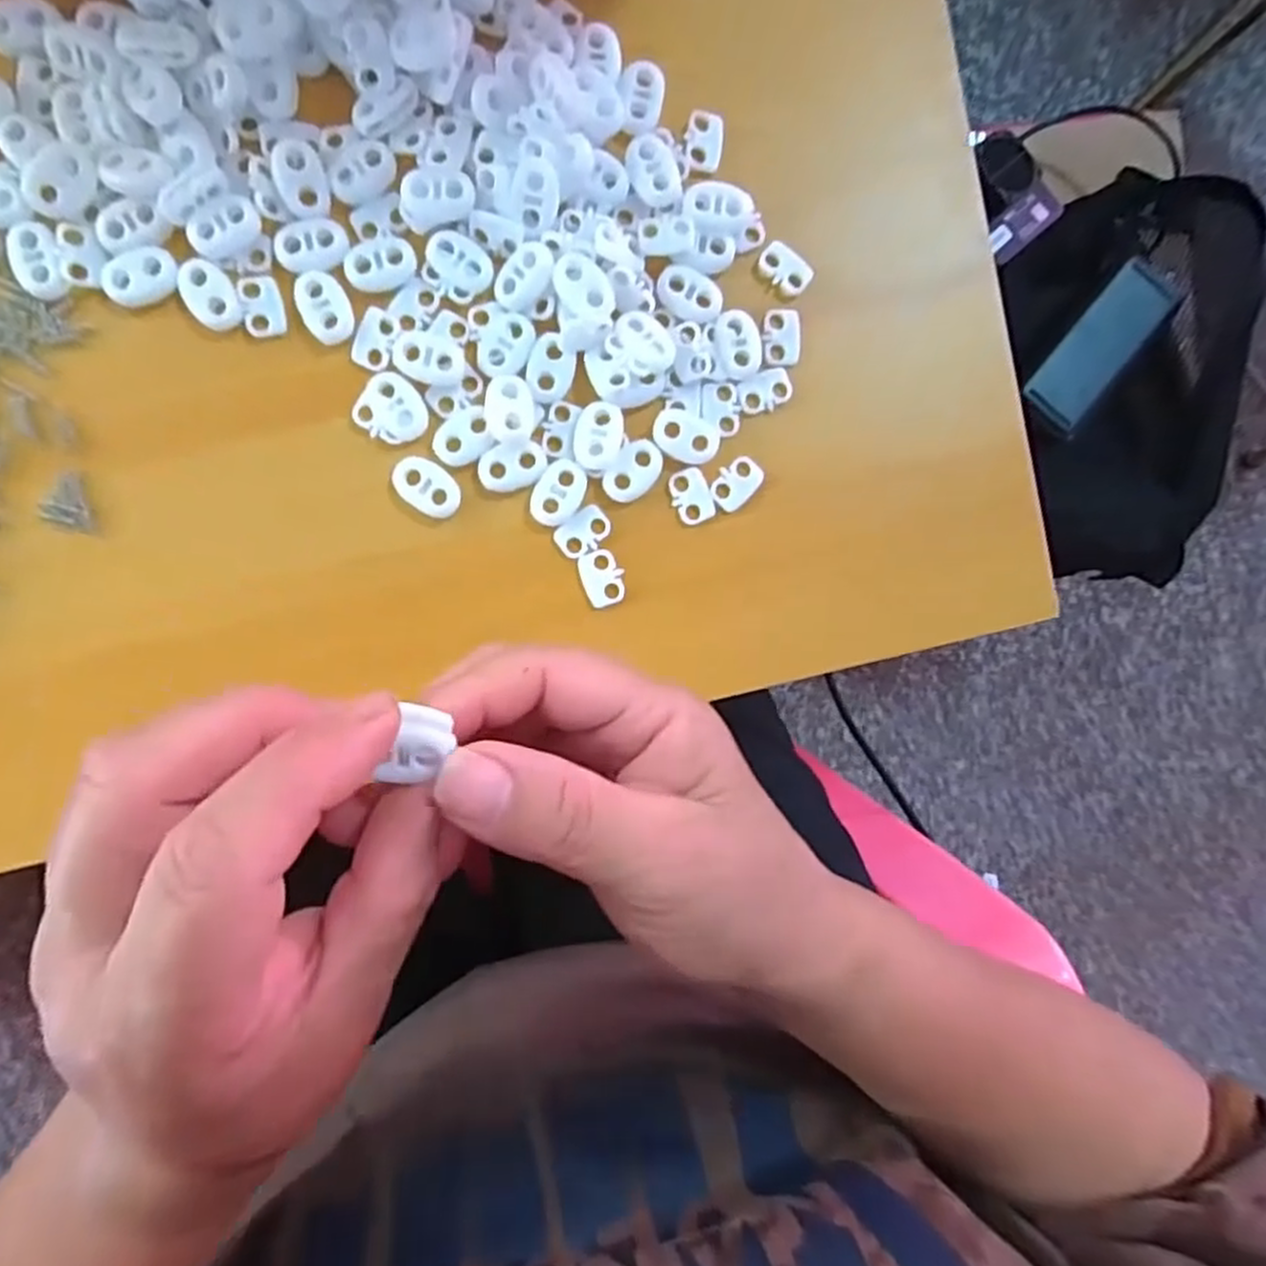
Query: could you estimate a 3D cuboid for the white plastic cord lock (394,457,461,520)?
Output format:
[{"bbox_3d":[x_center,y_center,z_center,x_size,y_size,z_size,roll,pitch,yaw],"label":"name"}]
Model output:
[{"bbox_3d":[-0.066,-0.047,0.245,0.023,0.005,0.015,42,91,-6],"label":"white plastic cord lock"}]

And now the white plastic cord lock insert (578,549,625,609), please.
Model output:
[{"bbox_3d":[-0.010,-0.018,0.253,0.014,0.004,0.019,-16,96,-3],"label":"white plastic cord lock insert"}]

